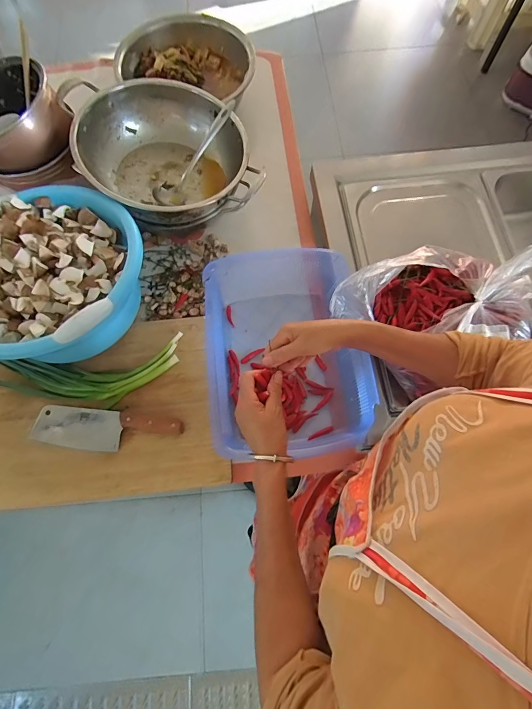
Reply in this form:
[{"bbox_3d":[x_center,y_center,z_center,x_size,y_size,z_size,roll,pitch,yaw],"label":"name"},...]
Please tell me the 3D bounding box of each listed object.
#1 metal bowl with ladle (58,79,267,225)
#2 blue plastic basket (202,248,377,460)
[{"bbox_3d":[-0.197,-0.403,0.721,0.319,0.155,0.302,0,72,1],"label":"metal bowl with ladle"},{"bbox_3d":[0.034,-0.009,0.667,0.280,0.118,0.377,-7,72,-1],"label":"blue plastic basket"}]

